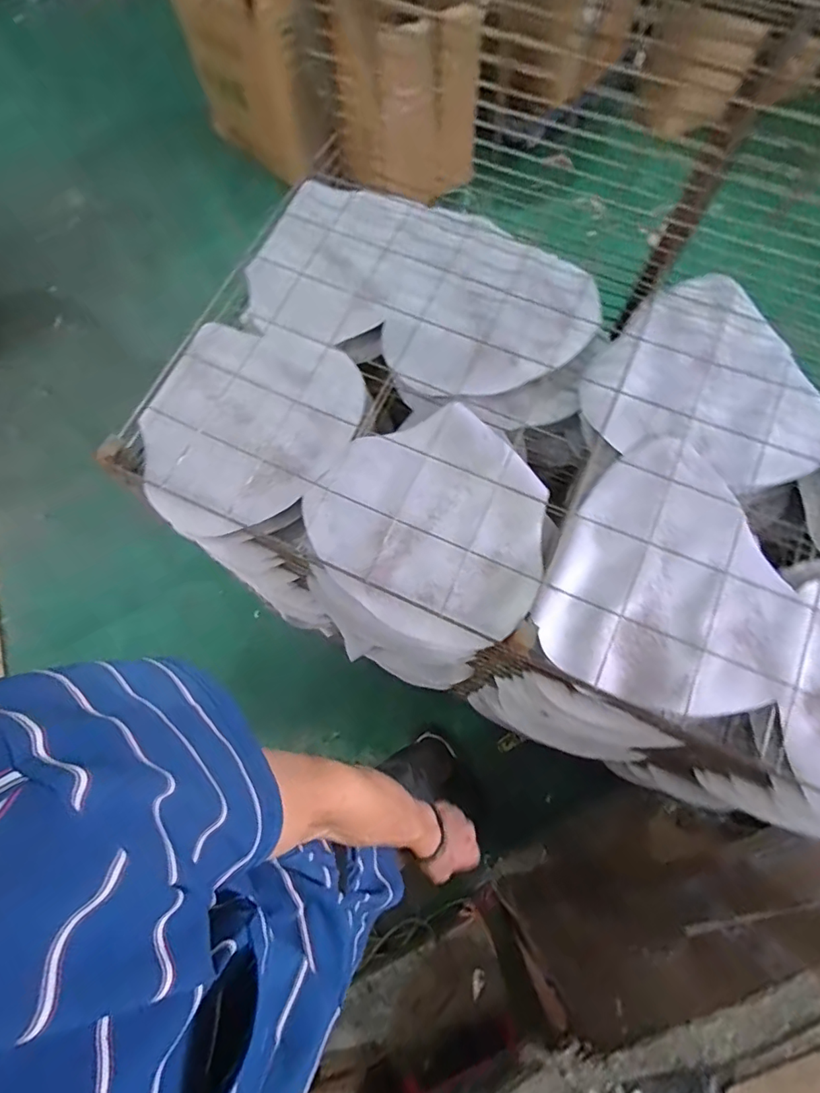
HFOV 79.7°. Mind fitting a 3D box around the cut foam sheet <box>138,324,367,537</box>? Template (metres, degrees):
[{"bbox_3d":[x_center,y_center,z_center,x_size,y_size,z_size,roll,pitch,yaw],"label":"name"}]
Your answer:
[{"bbox_3d":[-0.232,-0.168,0.680,0.275,0.023,0.304,22,72,8],"label":"cut foam sheet"}]

